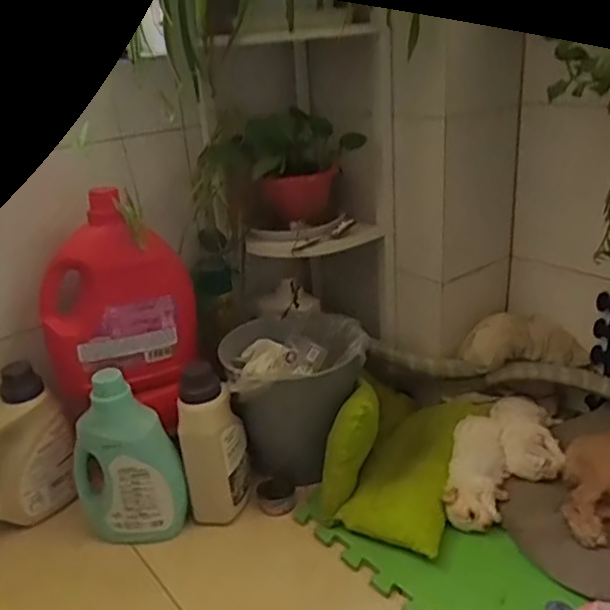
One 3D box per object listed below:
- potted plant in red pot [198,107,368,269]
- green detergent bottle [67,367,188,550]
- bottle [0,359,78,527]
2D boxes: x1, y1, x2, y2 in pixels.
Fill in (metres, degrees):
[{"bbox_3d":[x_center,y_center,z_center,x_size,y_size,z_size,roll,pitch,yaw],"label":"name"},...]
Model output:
[{"bbox_3d":[-0.059,-0.237,1.173,0.272,0.238,0.174,-13,25,-19],"label":"potted plant in red pot"},{"bbox_3d":[-0.291,0.247,0.998,0.158,0.293,0.089,-14,25,-20],"label":"green detergent bottle"},{"bbox_3d":[-0.489,0.245,1.061,0.085,0.247,0.175,13,29,34],"label":"bottle"}]

